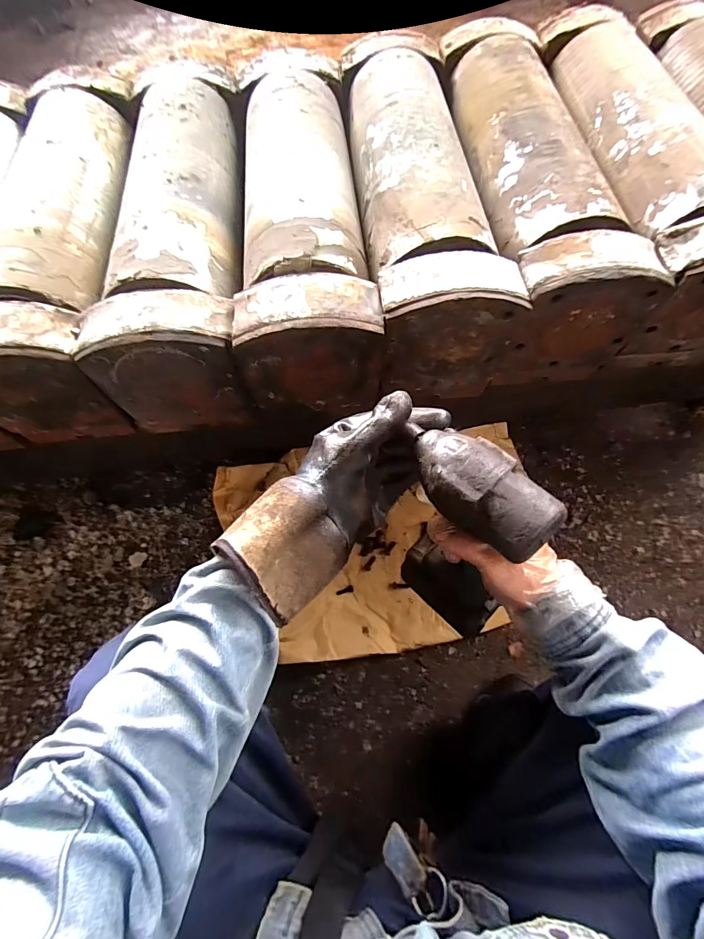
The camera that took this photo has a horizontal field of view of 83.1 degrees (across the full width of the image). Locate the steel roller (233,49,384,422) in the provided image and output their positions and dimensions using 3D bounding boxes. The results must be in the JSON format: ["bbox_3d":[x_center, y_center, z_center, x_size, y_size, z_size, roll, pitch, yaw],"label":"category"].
[{"bbox_3d":[-0.065,-0.357,0.561,0.161,0.154,0.543,-5,68,1],"label":"steel roller"}]

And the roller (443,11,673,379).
[{"bbox_3d":[0.248,-0.420,0.579,0.160,0.164,0.566,-6,68,0],"label":"roller"}]

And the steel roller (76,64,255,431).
[{"bbox_3d":[-0.234,-0.347,0.574,0.164,0.161,0.550,-5,68,1],"label":"steel roller"}]

